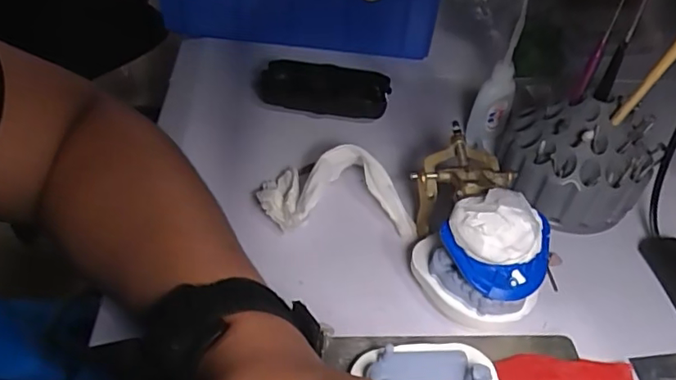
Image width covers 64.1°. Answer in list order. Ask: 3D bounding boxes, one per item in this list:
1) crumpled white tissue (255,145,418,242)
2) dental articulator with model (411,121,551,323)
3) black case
[{"bbox_3d":[-0.002,-0.002,0.394,0.113,0.043,0.069,0,45,-3],"label":"crumpled white tissue"},{"bbox_3d":[0.086,0.021,0.344,0.071,0.086,0.123,5,45,2],"label":"dental articulator with model"},{"bbox_3d":[-0.013,-0.090,0.495,0.118,0.031,0.048,10,45,7],"label":"black case"}]

